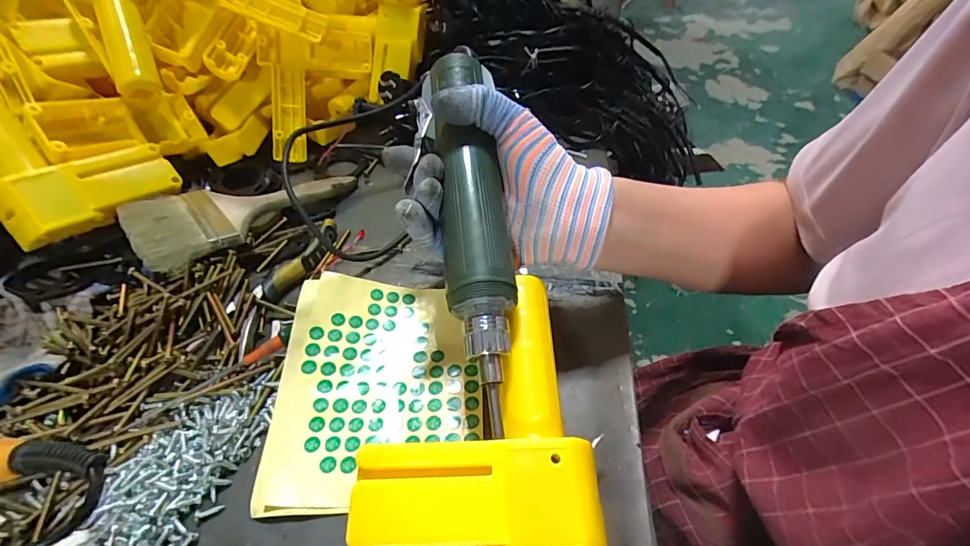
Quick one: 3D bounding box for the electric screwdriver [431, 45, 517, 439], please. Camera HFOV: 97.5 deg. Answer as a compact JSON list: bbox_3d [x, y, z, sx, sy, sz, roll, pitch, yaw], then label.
[{"bbox_3d":[-0.007,-0.040,0.254,0.038,0.030,0.241,-4,67,-5],"label":"electric screwdriver"}]

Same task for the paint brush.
[{"bbox_3d":[-0.206,-0.061,0.379,0.085,0.012,0.184,34,43,26],"label":"paint brush"}]

